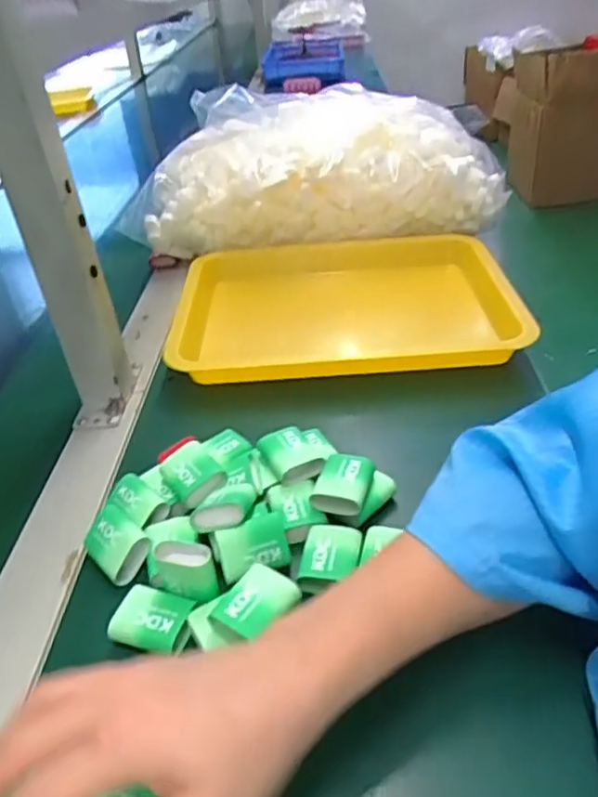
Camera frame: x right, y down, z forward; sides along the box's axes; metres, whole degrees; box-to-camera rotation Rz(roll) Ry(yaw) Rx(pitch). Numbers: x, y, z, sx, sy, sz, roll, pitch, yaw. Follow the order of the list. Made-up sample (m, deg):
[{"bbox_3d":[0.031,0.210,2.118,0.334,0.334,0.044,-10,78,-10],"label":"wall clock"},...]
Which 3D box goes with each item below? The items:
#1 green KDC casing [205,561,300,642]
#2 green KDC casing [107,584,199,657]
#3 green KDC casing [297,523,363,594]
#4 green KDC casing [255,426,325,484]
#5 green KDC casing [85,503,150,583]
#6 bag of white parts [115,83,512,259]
[{"bbox_3d":[-0.023,0.113,0.346,0.034,0.015,0.040,18,41,30],"label":"green KDC casing"},{"bbox_3d":[-0.081,0.129,0.363,0.045,0.016,0.035,9,38,20],"label":"green KDC casing"},{"bbox_3d":[0.020,0.098,0.393,0.034,0.016,0.044,4,36,14],"label":"green KDC casing"},{"bbox_3d":[-0.007,0.040,0.453,0.034,0.023,0.041,-18,37,-17],"label":"green KDC casing"},{"bbox_3d":[-0.119,0.094,0.407,0.045,0.015,0.034,29,87,33],"label":"green KDC casing"},{"bbox_3d":[0.017,-0.290,0.785,0.433,0.162,0.168,-7,35,-1],"label":"bag of white parts"}]

